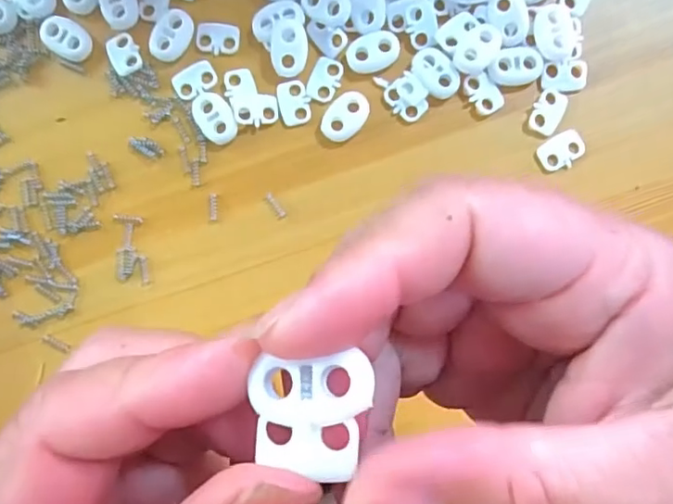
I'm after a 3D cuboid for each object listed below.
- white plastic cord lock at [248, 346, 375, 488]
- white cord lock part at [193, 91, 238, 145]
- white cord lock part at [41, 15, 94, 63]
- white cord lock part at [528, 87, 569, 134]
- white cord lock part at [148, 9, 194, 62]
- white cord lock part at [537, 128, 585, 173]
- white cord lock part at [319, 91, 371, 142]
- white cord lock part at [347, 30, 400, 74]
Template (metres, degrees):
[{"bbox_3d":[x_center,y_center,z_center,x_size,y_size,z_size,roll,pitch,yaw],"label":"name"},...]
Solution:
[{"bbox_3d":[-0.004,0.028,0.097,0.020,0.004,0.021,-3,89,2],"label":"white plastic cord lock"},{"bbox_3d":[-0.051,-0.057,0.238,0.015,0.005,0.023,-35,89,1],"label":"white cord lock part"},{"bbox_3d":[-0.114,-0.090,0.239,0.021,0.005,0.015,29,90,1],"label":"white cord lock part"},{"bbox_3d":[0.088,-0.059,0.236,0.012,0.004,0.019,27,90,1],"label":"white cord lock part"},{"bbox_3d":[-0.069,-0.091,0.239,0.015,0.004,0.022,28,90,1],"label":"white cord lock part"},{"bbox_3d":[0.094,-0.042,0.236,0.019,0.004,0.014,-30,89,1],"label":"white cord lock part"},{"bbox_3d":[0.004,-0.057,0.238,0.015,0.005,0.023,42,90,1],"label":"white cord lock part"},{"bbox_3d":[0.015,-0.083,0.236,0.022,0.004,0.015,-16,89,1],"label":"white cord lock part"}]

